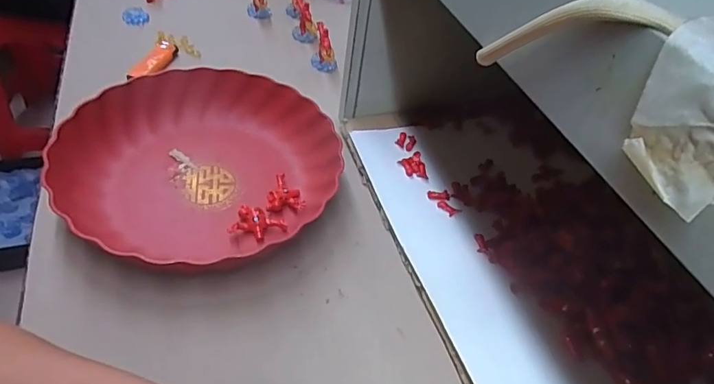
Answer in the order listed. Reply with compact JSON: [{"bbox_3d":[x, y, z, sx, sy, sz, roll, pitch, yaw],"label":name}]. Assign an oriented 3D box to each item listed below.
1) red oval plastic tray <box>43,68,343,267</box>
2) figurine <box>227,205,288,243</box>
[{"bbox_3d":[-0.143,-0.031,0.445,0.244,0.054,0.245,25,51,17],"label":"red oval plastic tray"},{"bbox_3d":[-0.087,0.030,0.424,0.045,0.015,0.028,12,48,6],"label":"figurine"}]

